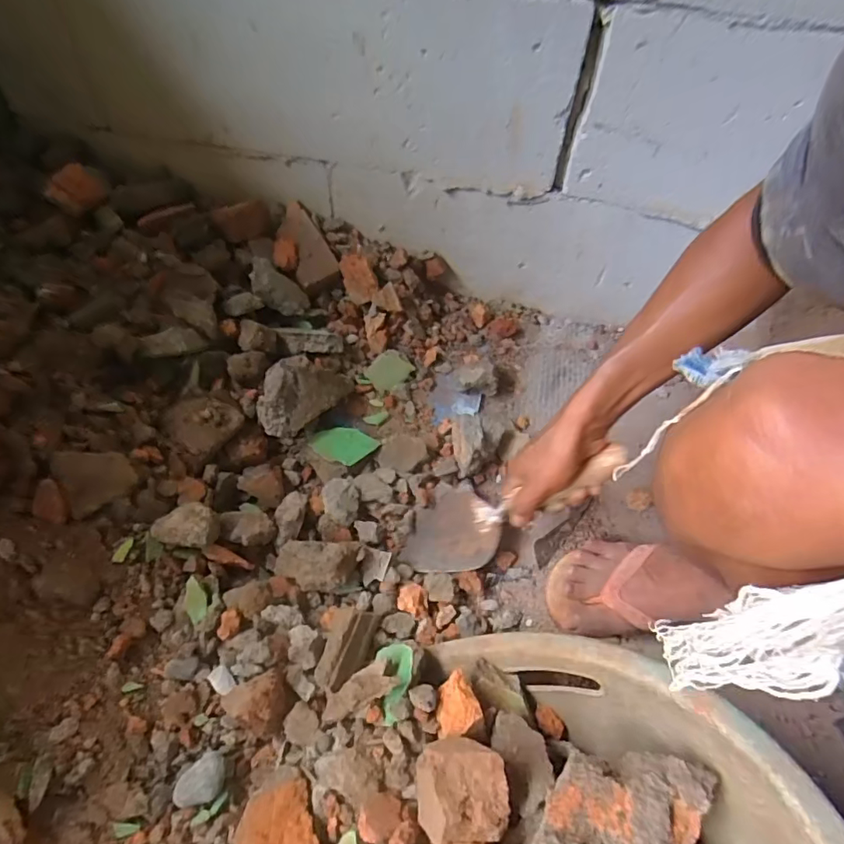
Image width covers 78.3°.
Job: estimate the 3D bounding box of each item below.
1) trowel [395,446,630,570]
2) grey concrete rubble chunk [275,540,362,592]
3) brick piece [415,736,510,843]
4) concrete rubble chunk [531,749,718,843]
[{"bbox_3d":[0.092,0.082,0.547,0.248,0.044,0.101,-28,50,26],"label":"trowel"},{"bbox_3d":[-0.108,0.140,0.525,0.086,0.027,0.050,-2,55,-5],"label":"grey concrete rubble chunk"},{"bbox_3d":[0.028,0.265,0.376,0.062,0.037,0.062,-1,55,-4],"label":"brick piece"},{"bbox_3d":[0.134,0.278,0.368,0.155,0.038,0.072,-8,55,-9],"label":"concrete rubble chunk"}]

